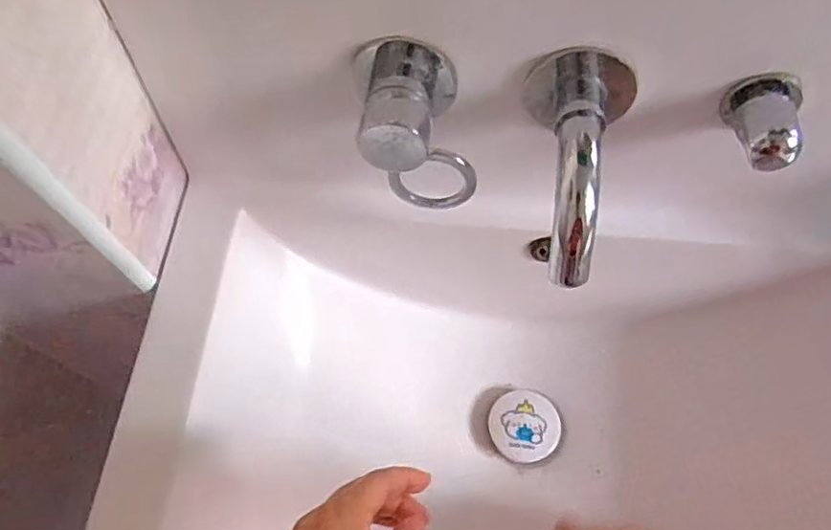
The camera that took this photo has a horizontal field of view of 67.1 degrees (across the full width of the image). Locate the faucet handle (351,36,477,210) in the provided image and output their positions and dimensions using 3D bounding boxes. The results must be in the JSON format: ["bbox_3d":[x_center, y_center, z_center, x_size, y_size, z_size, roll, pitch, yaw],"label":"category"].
[{"bbox_3d":[-0.002,-0.093,0.414,0.071,0.069,0.094,-5,63,-1],"label":"faucet handle"}]

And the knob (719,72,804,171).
[{"bbox_3d":[0.218,-0.090,0.382,0.041,0.037,0.052,-3,63,1],"label":"knob"}]

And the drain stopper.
[{"bbox_3d":[0.097,0.141,0.551,0.060,0.018,0.063,-10,63,-3],"label":"drain stopper"}]

